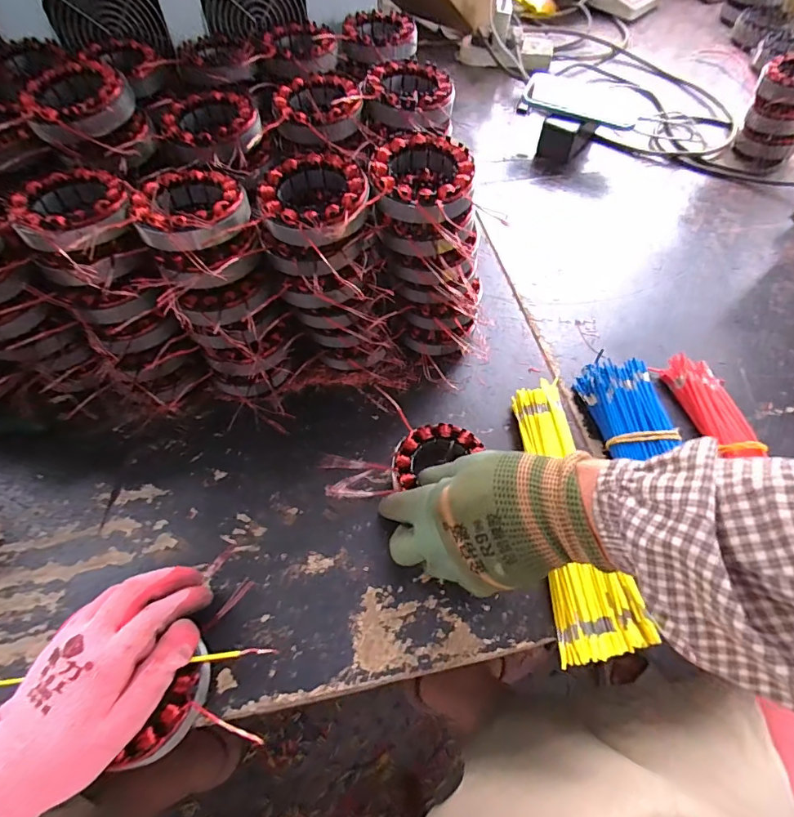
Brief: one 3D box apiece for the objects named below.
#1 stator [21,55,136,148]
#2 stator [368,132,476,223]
[{"bbox_3d":[-0.273,-0.263,0.398,0.083,0.037,0.093,-30,63,-19],"label":"stator"},{"bbox_3d":[0.020,-0.187,0.383,0.084,0.030,0.093,7,58,3],"label":"stator"}]

